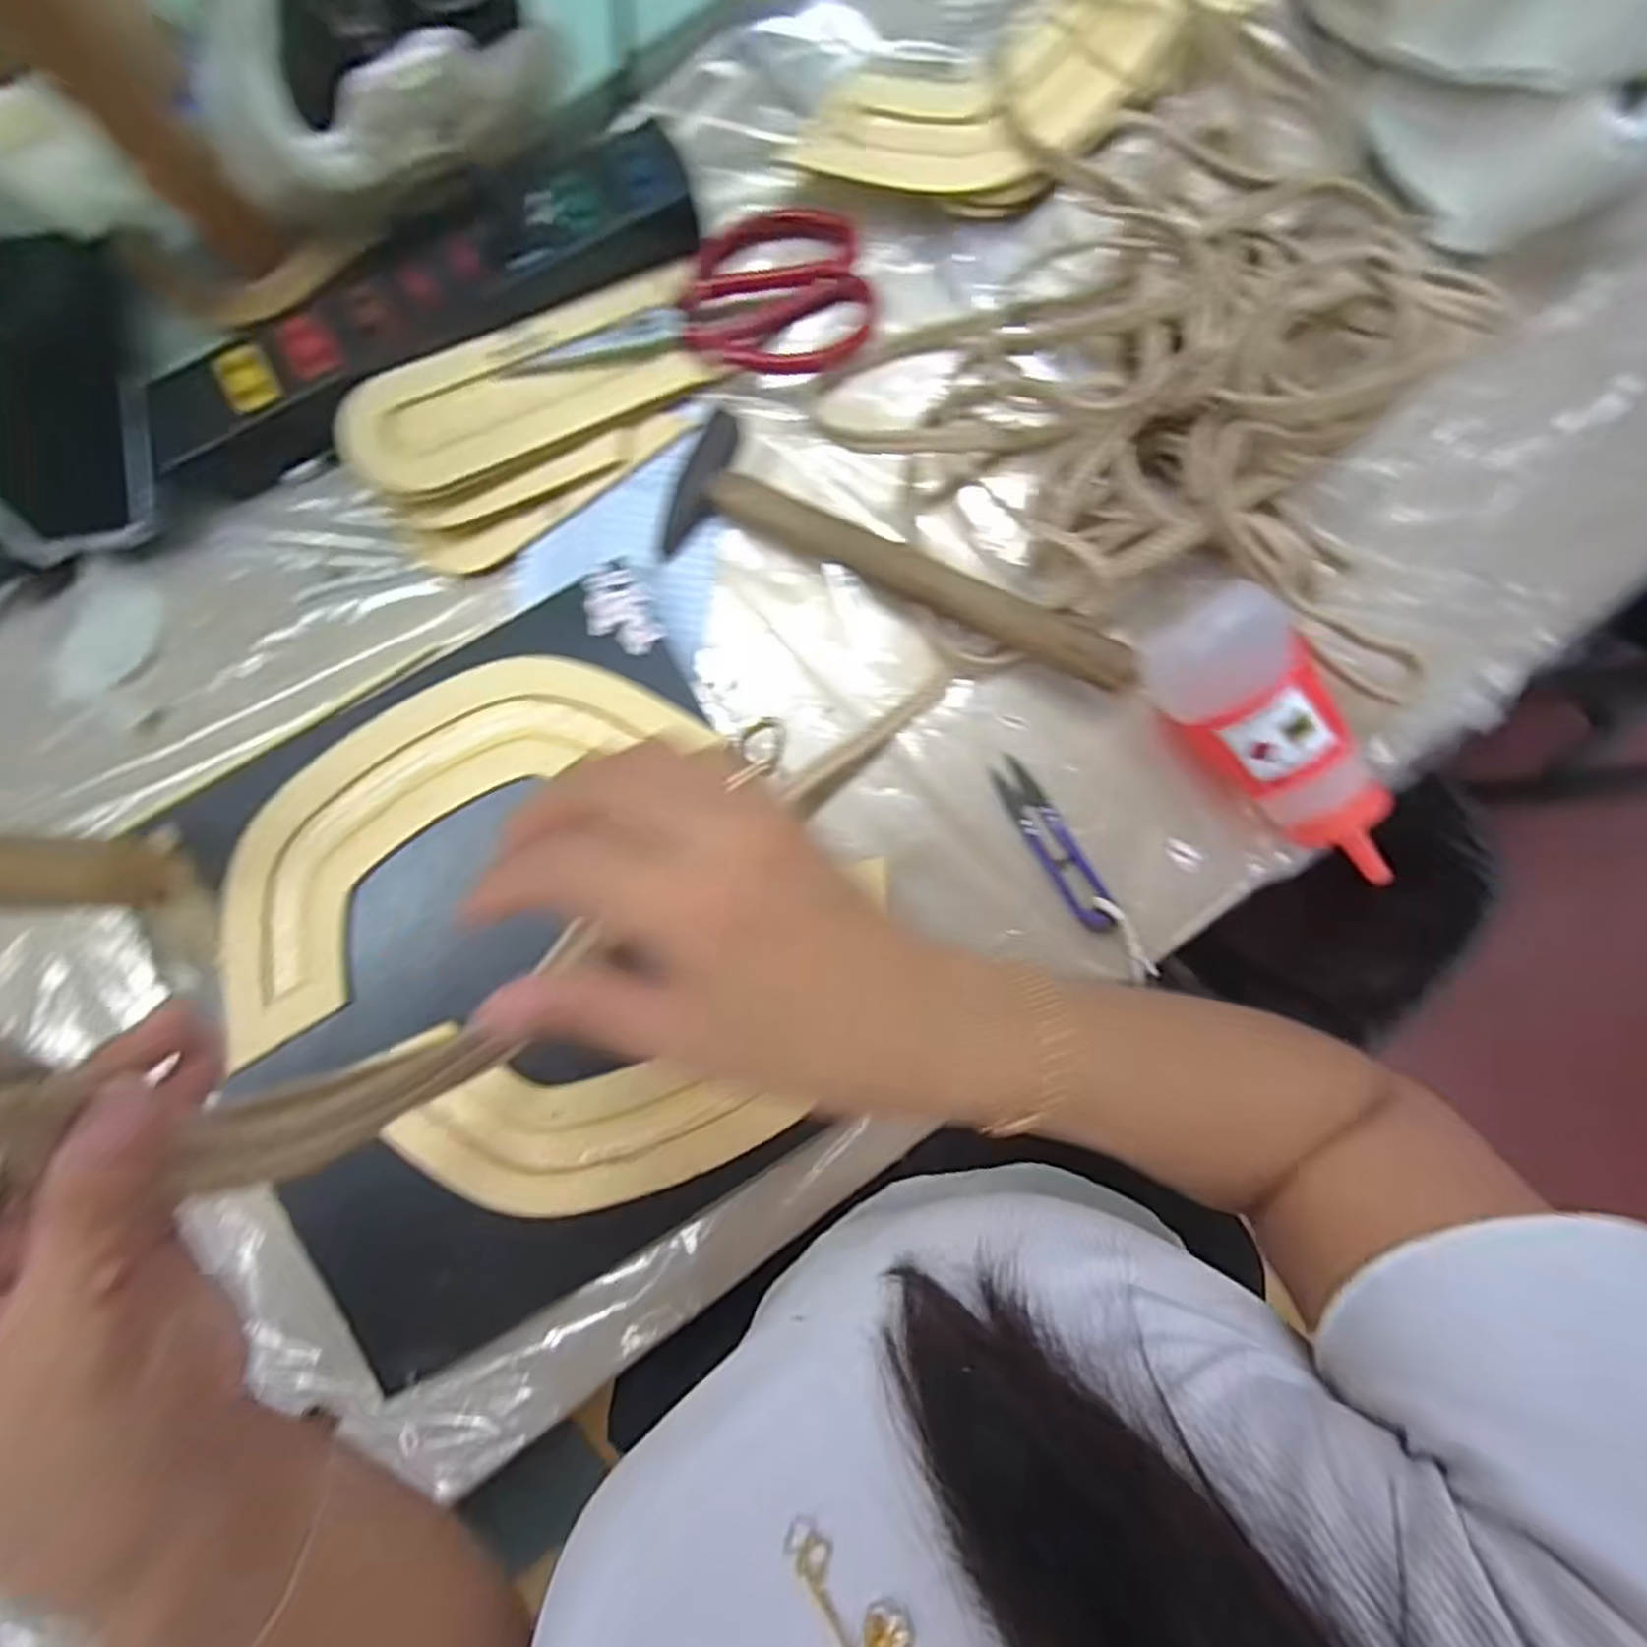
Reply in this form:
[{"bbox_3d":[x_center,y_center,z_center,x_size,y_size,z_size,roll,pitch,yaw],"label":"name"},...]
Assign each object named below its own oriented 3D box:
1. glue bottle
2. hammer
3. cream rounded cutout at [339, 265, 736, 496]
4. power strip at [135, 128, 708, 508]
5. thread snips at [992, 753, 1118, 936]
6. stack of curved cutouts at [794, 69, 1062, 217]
[{"bbox_3d":[0.213,-0.039,0.375,0.056,0.061,0.161,-30,87,-1],"label":"glue bottle"},{"bbox_3d":[0.043,-0.143,0.400,0.248,0.025,0.077,18,87,2],"label":"hammer"},{"bbox_3d":[-0.151,-0.228,0.404,0.189,0.011,0.065,-25,95,-9],"label":"cream rounded cutout"},{"bbox_3d":[-0.209,-0.264,0.405,0.307,0.040,0.061,-28,87,-1],"label":"power strip"},{"bbox_3d":[0.120,0.011,0.401,0.021,0.010,0.099,-32,87,-1],"label":"thread snips"},{"bbox_3d":[0.057,-0.361,0.412,0.127,0.016,0.055,15,87,2],"label":"stack of curved cutouts"}]

